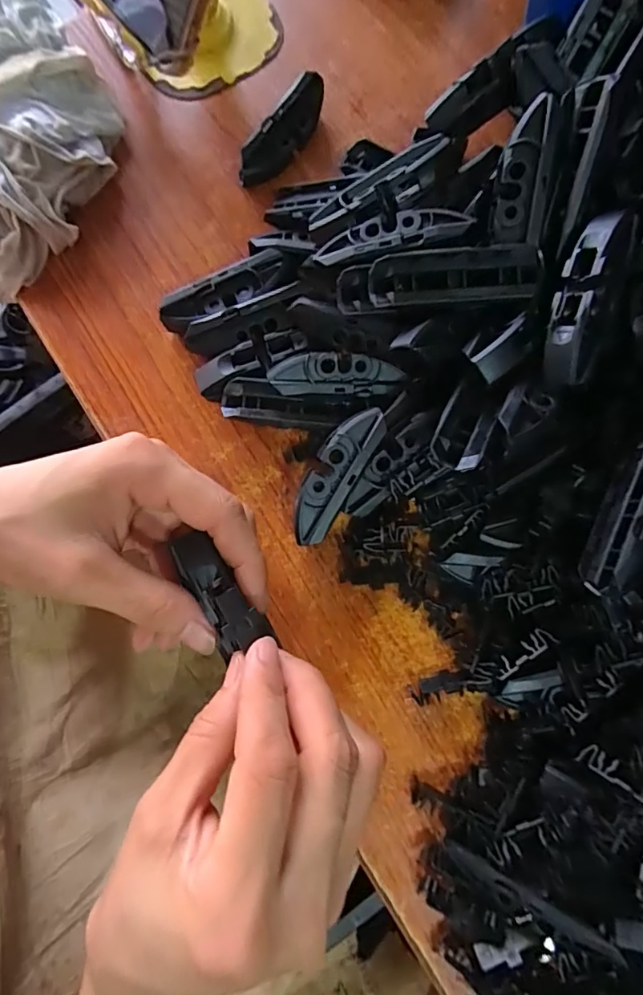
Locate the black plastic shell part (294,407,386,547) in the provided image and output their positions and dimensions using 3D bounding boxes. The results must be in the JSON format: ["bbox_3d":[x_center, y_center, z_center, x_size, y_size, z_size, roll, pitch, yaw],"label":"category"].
[{"bbox_3d":[0.006,-0.011,0.235,0.021,0.005,0.069,30,95,7],"label":"black plastic shell part"}]

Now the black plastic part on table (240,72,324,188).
[{"bbox_3d":[-0.020,-0.204,0.287,0.017,0.023,0.070,36,82,8],"label":"black plastic part on table"}]

